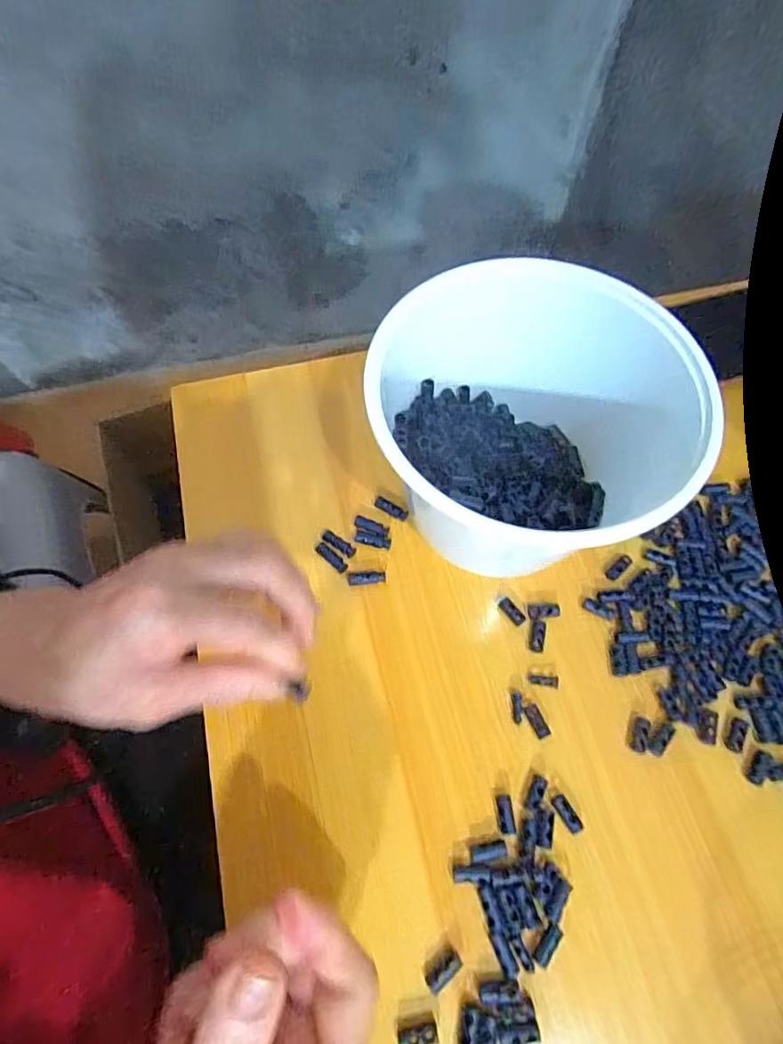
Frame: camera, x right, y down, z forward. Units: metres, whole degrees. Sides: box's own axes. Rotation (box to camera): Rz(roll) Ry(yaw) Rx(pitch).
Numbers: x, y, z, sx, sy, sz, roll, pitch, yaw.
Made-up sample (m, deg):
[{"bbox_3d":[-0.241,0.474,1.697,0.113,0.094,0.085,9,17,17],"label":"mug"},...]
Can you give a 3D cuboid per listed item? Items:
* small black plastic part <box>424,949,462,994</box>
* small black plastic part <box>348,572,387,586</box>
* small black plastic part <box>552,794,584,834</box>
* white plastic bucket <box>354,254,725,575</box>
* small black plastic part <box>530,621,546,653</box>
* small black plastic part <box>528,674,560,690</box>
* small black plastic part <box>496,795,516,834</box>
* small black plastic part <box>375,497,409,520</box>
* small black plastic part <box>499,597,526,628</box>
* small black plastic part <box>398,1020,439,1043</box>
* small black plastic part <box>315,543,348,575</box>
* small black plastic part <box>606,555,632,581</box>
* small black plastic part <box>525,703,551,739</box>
[{"bbox_3d":[0.025,0.210,0.246,0.019,0.004,0.009,-38,71,-17],"label":"small black plastic part"},{"bbox_3d":[-0.015,0.035,0.325,0.023,0.004,0.008,-6,65,-4],"label":"small black plastic part"},{"bbox_3d":[0.091,0.152,0.273,0.007,0.004,0.018,-28,56,-13],"label":"small black plastic part"},{"bbox_3d":[0.072,-0.046,0.299,0.162,0.105,0.162,0,65,-1],"label":"white plastic bucket"},{"bbox_3d":[0.087,0.068,0.313,0.008,0.004,0.019,11,65,4],"label":"small black plastic part"},{"bbox_3d":[0.088,0.092,0.303,0.017,0.004,0.007,4,65,0],"label":"small black plastic part"},{"bbox_3d":[0.059,0.152,0.272,0.008,0.004,0.018,-3,65,-3],"label":"small black plastic part"},{"bbox_3d":[0.000,-0.009,0.346,0.023,0.005,0.008,26,67,10],"label":"small black plastic part"},{"bbox_3d":[0.073,0.054,0.319,0.008,0.004,0.018,-33,70,-15],"label":"small black plastic part"},{"bbox_3d":[0.012,0.231,0.236,0.018,0.004,0.008,-9,66,-5],"label":"small black plastic part"},{"bbox_3d":[-0.037,0.022,0.332,0.024,0.004,0.008,39,70,15],"label":"small black plastic part"},{"bbox_3d":[0.144,0.029,0.332,0.021,0.004,0.008,-41,72,-18],"label":"small black plastic part"},{"bbox_3d":[0.081,0.111,0.294,0.008,0.004,0.018,-20,67,-10],"label":"small black plastic part"}]

